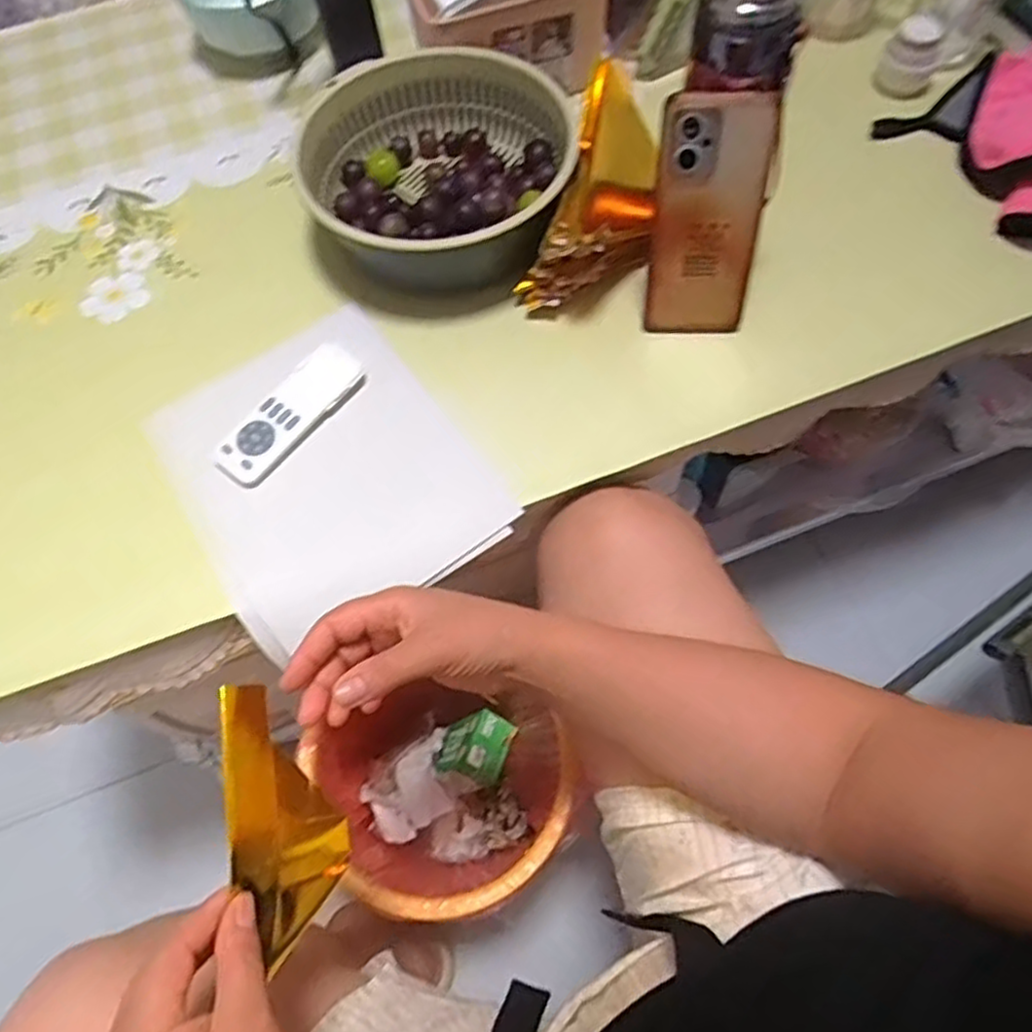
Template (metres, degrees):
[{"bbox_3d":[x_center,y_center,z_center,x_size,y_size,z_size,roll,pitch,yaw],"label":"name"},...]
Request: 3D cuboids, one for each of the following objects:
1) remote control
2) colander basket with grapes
[{"bbox_3d":[-0.169,-0.079,0.540,0.048,0.010,0.128,34,71,17],"label":"remote control"},{"bbox_3d":[-0.060,-0.280,0.592,0.212,0.076,0.202,-1,64,3],"label":"colander basket with grapes"}]

